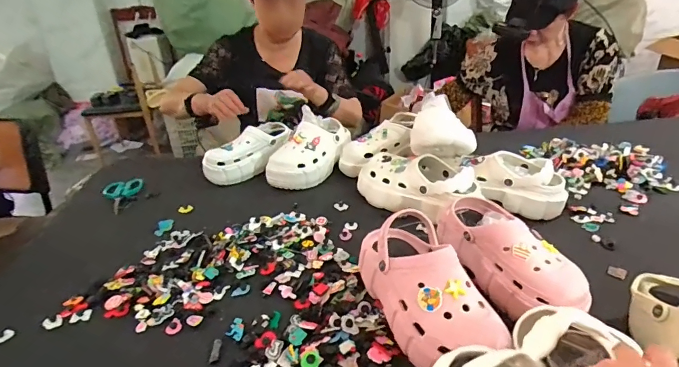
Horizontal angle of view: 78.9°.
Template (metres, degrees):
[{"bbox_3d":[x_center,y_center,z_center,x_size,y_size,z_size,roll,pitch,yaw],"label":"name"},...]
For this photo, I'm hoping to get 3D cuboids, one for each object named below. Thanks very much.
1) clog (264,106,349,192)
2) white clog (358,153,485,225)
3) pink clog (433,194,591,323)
[{"bbox_3d":[-0.067,-0.091,0.988,0.097,0.139,0.251,15,34,30],"label":"clog"},{"bbox_3d":[0.157,-0.002,0.840,0.125,0.092,0.251,-25,36,-34],"label":"white clog"},{"bbox_3d":[0.247,0.105,0.620,0.095,0.093,0.252,-17,32,-24],"label":"pink clog"}]

